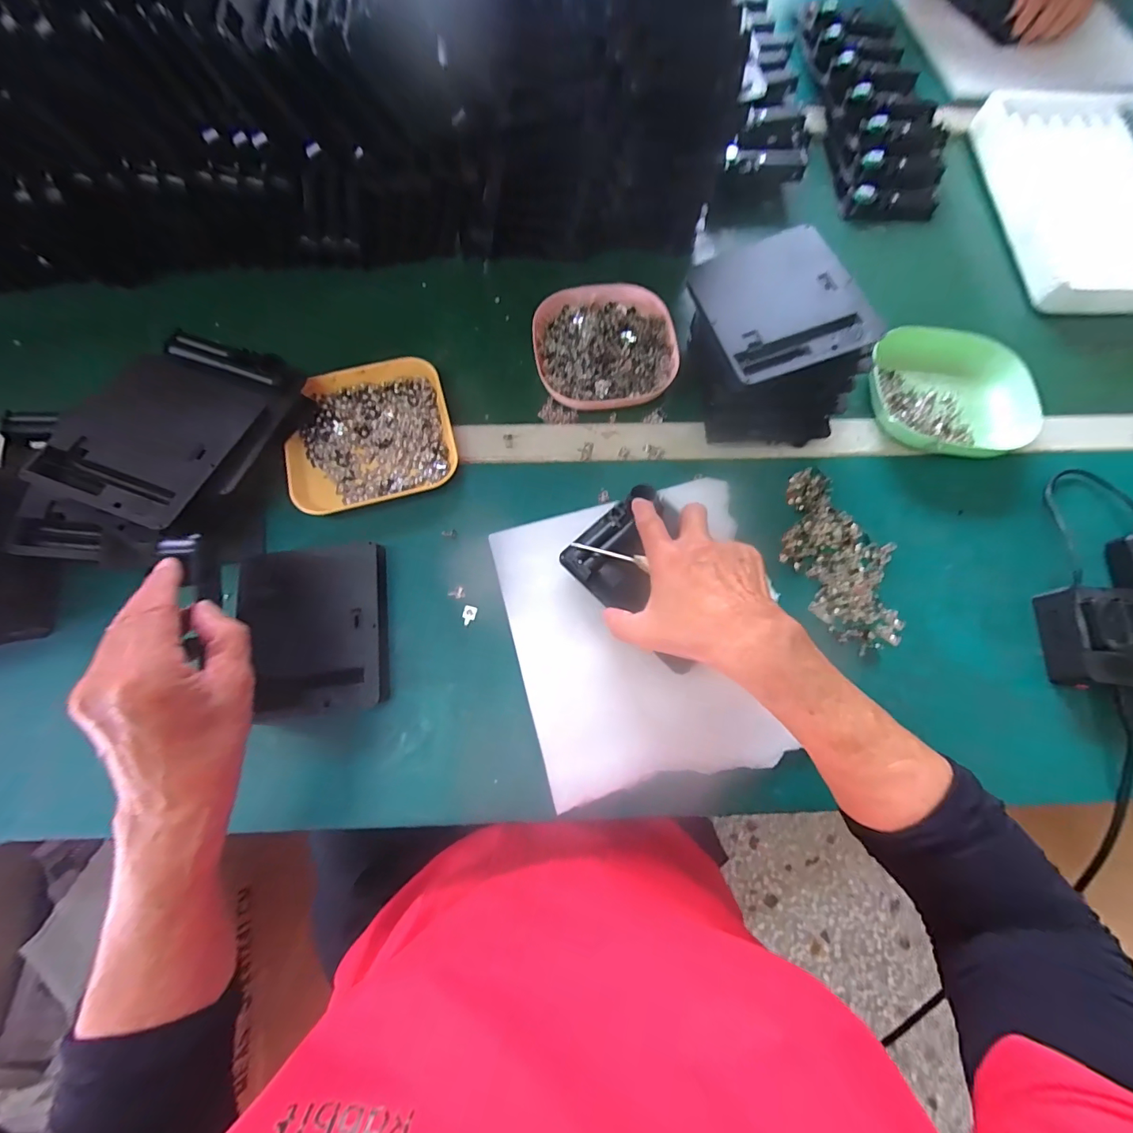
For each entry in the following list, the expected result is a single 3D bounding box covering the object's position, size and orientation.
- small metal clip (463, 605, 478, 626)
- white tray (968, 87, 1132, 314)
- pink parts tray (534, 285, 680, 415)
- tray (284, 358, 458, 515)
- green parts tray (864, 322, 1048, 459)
[{"bbox_3d":[-0.081,0.041,0.407,0.011,0.004,0.017,10,72,2],"label":"small metal clip"},{"bbox_3d":[0.648,-0.419,0.542,0.331,0.030,0.306,-2,73,-2],"label":"white tray"},{"bbox_3d":[0.039,-0.221,0.474,0.135,0.024,0.133,-9,76,-3],"label":"pink parts tray"},{"bbox_3d":[-0.181,-0.125,0.446,0.144,0.022,0.142,-16,73,-6],"label":"tray"},{"bbox_3d":[0.359,-0.160,0.457,0.135,0.034,0.125,8,72,1],"label":"green parts tray"}]

